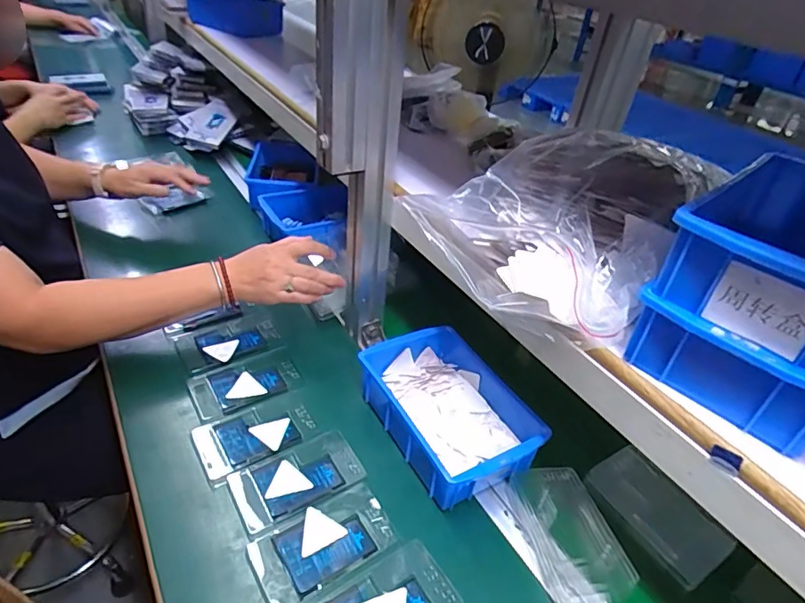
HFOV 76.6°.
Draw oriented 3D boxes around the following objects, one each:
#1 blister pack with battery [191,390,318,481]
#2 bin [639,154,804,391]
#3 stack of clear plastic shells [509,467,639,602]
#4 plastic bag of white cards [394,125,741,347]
[{"bbox_3d":[-0.161,0.144,0.572,0.130,0.007,0.072,-17,43,-29],"label":"blister pack with battery"},{"bbox_3d":[0.275,-0.033,0.354,0.127,0.067,0.199,34,44,31],"label":"bin"},{"bbox_3d":[0.164,0.230,0.504,0.073,0.031,0.131,-2,38,-12],"label":"stack of clear plastic shells"},{"bbox_3d":[0.127,-0.072,0.446,0.196,0.107,0.187,25,40,22],"label":"plastic bag of white cards"}]

